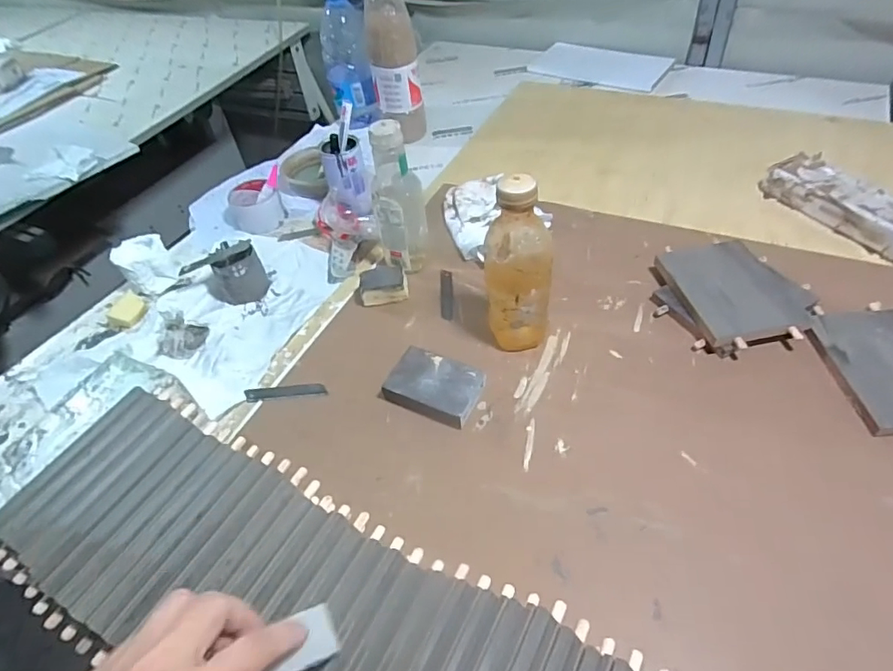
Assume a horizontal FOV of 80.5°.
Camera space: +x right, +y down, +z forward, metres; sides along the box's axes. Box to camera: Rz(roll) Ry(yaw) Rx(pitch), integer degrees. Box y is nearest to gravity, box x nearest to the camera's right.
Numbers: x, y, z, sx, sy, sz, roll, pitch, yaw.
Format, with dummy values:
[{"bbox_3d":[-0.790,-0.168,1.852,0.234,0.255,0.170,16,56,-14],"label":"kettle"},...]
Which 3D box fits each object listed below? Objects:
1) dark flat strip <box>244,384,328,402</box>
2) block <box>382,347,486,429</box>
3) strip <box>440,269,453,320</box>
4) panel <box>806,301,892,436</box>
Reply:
[{"bbox_3d":[-0.190,0.066,0.626,0.097,0.004,0.017,-6,47,1],"label":"dark flat strip"},{"bbox_3d":[-0.014,0.058,0.593,0.099,0.029,0.069,18,52,22],"label":"block"},{"bbox_3d":[0.000,-0.057,0.721,0.017,0.004,0.098,-4,47,3],"label":"strip"},{"bbox_3d":[0.472,0.035,0.561,0.113,0.025,0.165,-6,47,1],"label":"panel"}]

